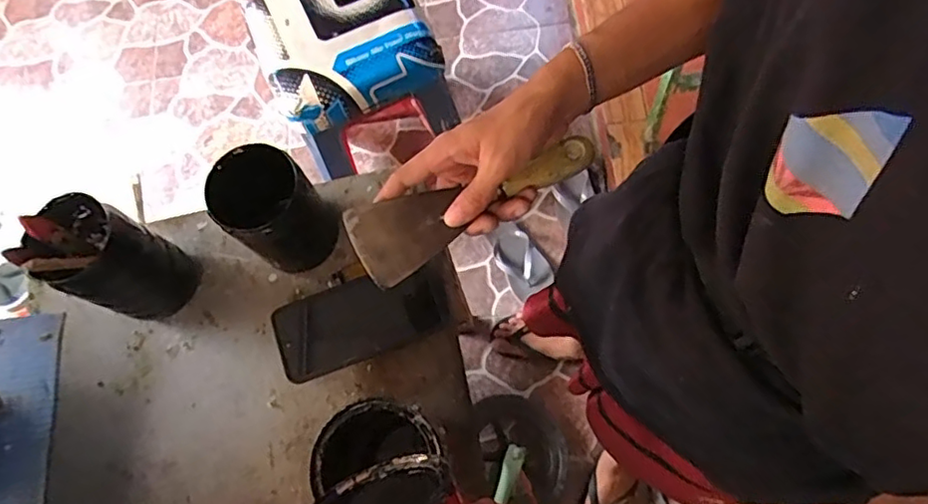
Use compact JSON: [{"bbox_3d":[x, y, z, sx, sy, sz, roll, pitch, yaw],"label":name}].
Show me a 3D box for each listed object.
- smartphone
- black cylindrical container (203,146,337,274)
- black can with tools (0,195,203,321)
[{"bbox_3d":[-0.107,0.068,0.609,0.160,0.014,0.077,-22,94,-10],"label":"smartphone"},{"bbox_3d":[-0.185,-0.036,0.601,0.090,0.120,0.083,-1,71,2],"label":"black cylindrical container"},{"bbox_3d":[-0.332,0.004,0.572,0.087,0.169,0.082,28,75,11],"label":"black can with tools"}]

